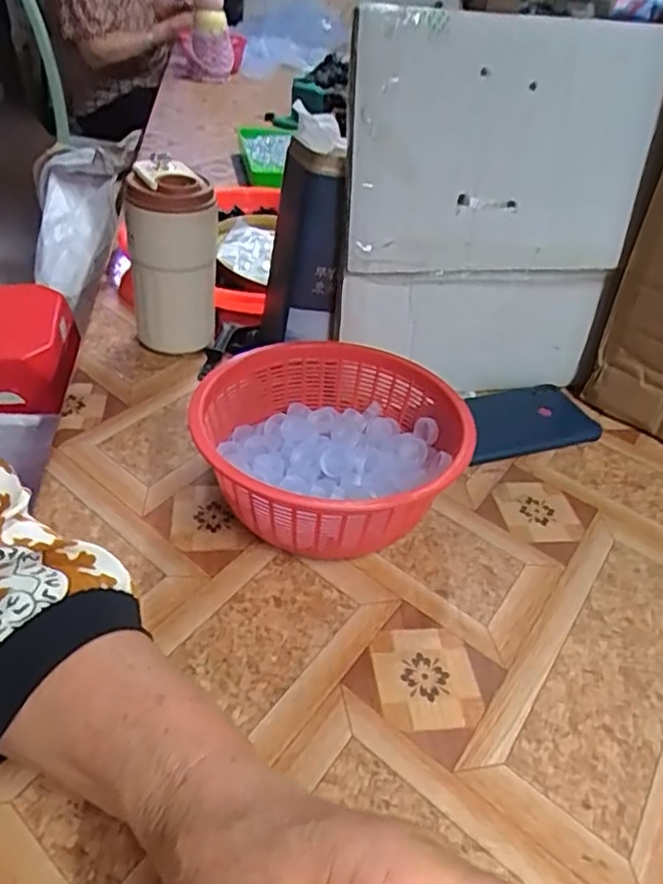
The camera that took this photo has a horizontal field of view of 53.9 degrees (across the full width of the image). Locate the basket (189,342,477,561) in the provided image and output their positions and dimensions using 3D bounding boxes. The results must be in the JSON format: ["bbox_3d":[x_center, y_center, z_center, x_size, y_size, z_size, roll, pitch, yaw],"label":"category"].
[{"bbox_3d":[-0.002,0.009,0.459,0.176,0.081,0.176,3,38,-2],"label":"basket"}]

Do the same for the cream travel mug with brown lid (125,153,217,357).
[{"bbox_3d":[-0.141,-0.157,0.584,0.073,0.158,0.066,-4,39,-12],"label":"cream travel mug with brown lid"}]

